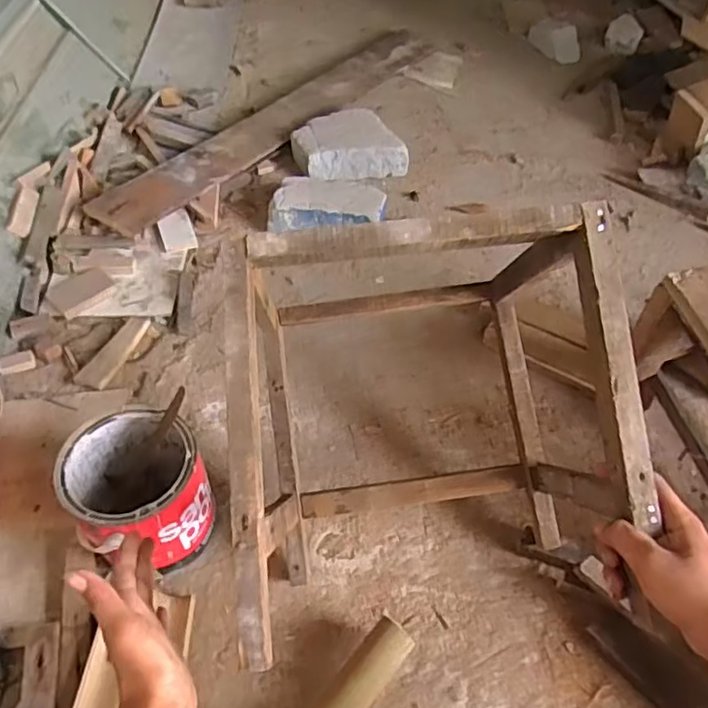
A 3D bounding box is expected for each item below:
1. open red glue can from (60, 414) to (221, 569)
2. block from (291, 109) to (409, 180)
[{"bbox_3d":[-0.252,0.167,0.744,0.146,0.159,0.158,1,50,-1],"label":"open red glue can"},{"bbox_3d":[-0.011,-0.433,1.296,0.213,0.074,0.142,-13,53,-12],"label":"block"}]

